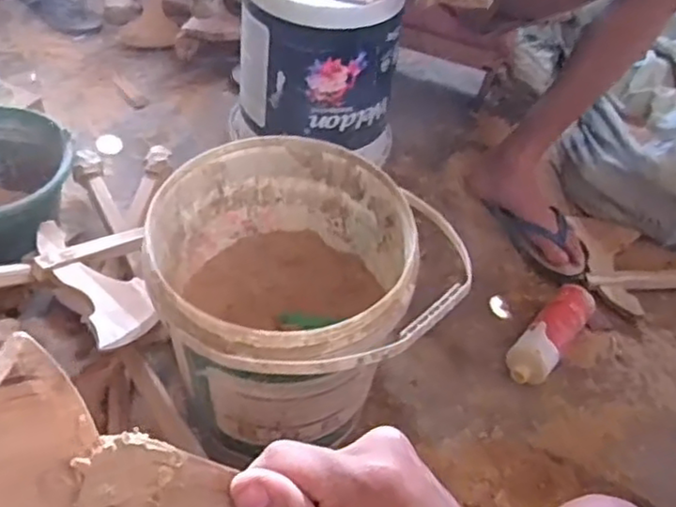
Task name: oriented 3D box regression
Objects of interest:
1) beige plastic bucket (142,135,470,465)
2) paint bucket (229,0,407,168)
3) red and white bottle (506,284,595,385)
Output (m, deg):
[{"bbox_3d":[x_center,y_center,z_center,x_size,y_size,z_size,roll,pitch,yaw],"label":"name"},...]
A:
[{"bbox_3d":[-0.051,0.077,0.815,0.322,0.288,0.338,-15,51,-20],"label":"beige plastic bucket"},{"bbox_3d":[-0.034,-0.388,1.204,0.281,0.325,0.333,4,47,-3],"label":"paint bucket"},{"bbox_3d":[0.341,0.125,1.045,0.066,0.075,0.206,34,52,23],"label":"red and white bottle"}]

